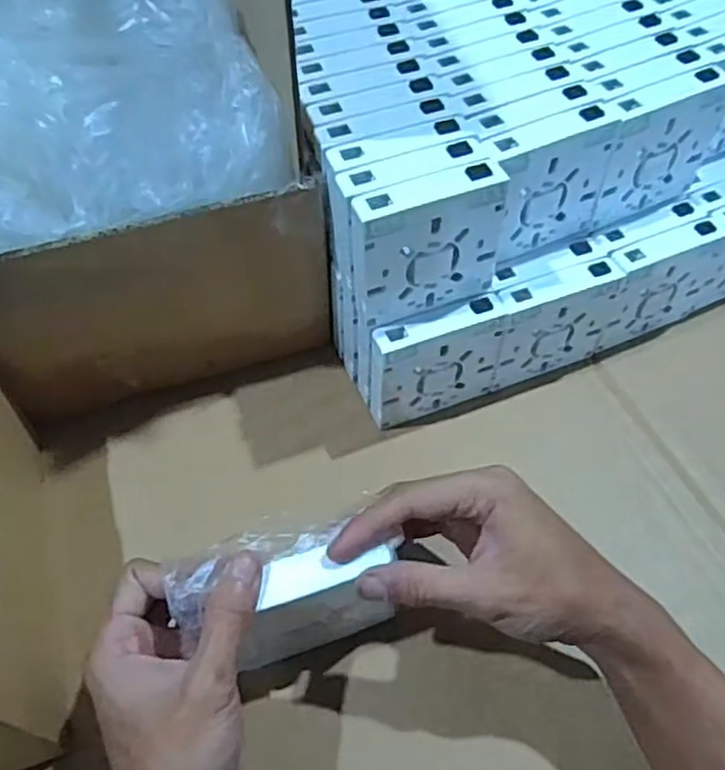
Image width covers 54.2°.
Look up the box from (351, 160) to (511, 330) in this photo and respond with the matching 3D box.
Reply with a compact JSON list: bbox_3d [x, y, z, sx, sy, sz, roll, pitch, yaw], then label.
[{"bbox_3d":[0.038,-0.080,0.411,0.090,0.084,0.023,-19,58,-12],"label":"box"}]

